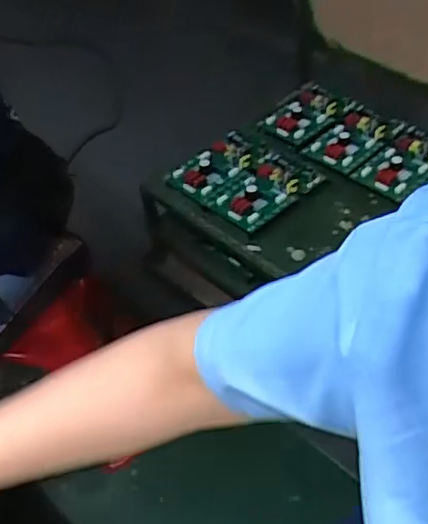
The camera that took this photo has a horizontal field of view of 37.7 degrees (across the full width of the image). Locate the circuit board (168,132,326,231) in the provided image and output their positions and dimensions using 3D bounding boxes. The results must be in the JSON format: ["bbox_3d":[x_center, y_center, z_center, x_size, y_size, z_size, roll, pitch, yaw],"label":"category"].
[{"bbox_3d":[0.063,-0.184,1.323,0.254,0.030,0.236,33,57,32],"label":"circuit board"}]

